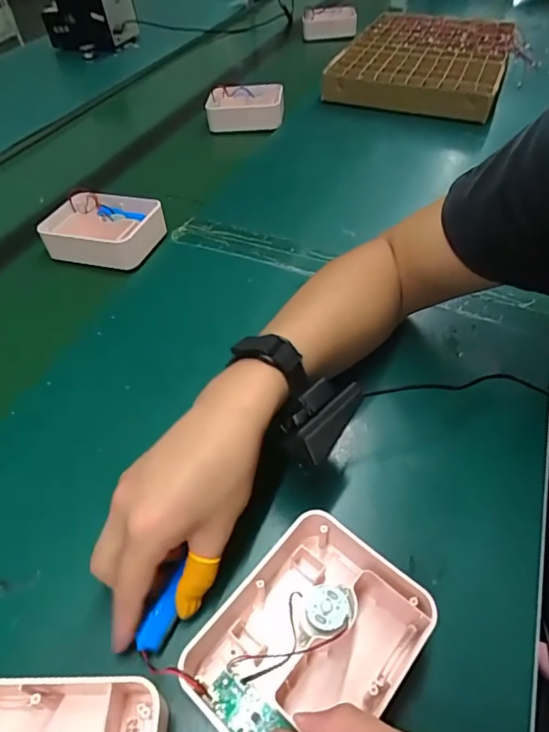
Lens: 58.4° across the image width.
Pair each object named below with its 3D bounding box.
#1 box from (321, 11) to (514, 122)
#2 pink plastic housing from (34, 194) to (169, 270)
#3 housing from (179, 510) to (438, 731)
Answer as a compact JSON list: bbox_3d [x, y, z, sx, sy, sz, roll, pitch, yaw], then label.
[{"bbox_3d":[0.296,-0.605,0.965,0.293,0.044,0.456,16,48,16],"label":"box"},{"bbox_3d":[-0.212,-0.177,0.615,0.138,0.035,0.102,12,50,13],"label":"pink plastic housing"},{"bbox_3d":[0.021,0.164,0.292,0.100,0.041,0.127,32,57,26],"label":"housing"}]

